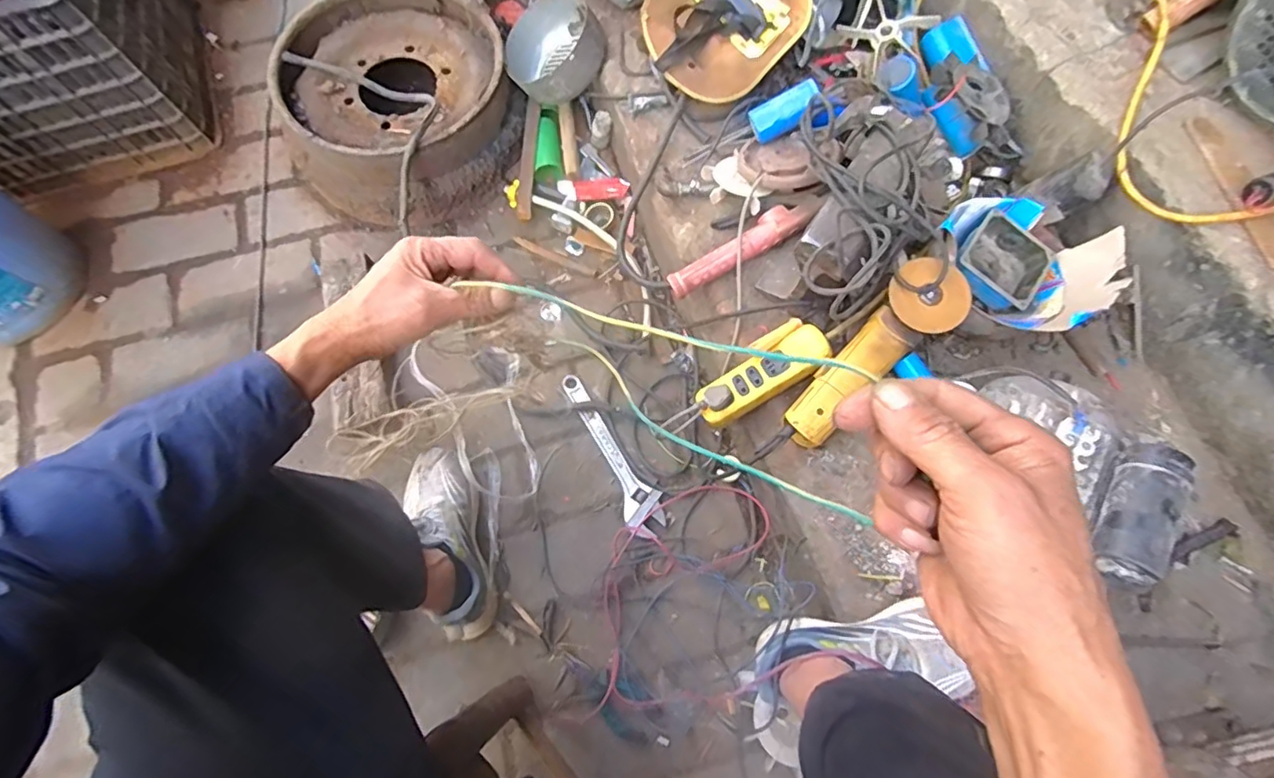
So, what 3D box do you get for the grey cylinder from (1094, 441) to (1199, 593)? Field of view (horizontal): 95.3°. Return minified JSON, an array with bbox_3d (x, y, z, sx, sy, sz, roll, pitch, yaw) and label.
[{"bbox_3d":[0.473,0.114,0.539,0.052,0.042,0.136,29,72,10],"label":"grey cylinder"}]

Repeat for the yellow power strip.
[{"bbox_3d":[0.169,-0.018,0.793,0.190,0.031,0.071,-35,73,7],"label":"yellow power strip"}]

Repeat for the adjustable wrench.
[{"bbox_3d":[-0.038,0.097,0.918,0.062,0.024,0.287,-25,72,-9],"label":"adjustable wrench"}]

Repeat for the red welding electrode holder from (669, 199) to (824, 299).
[{"bbox_3d":[0.153,-0.209,0.843,0.235,0.028,0.048,-30,72,6],"label":"red welding electrode holder"}]

